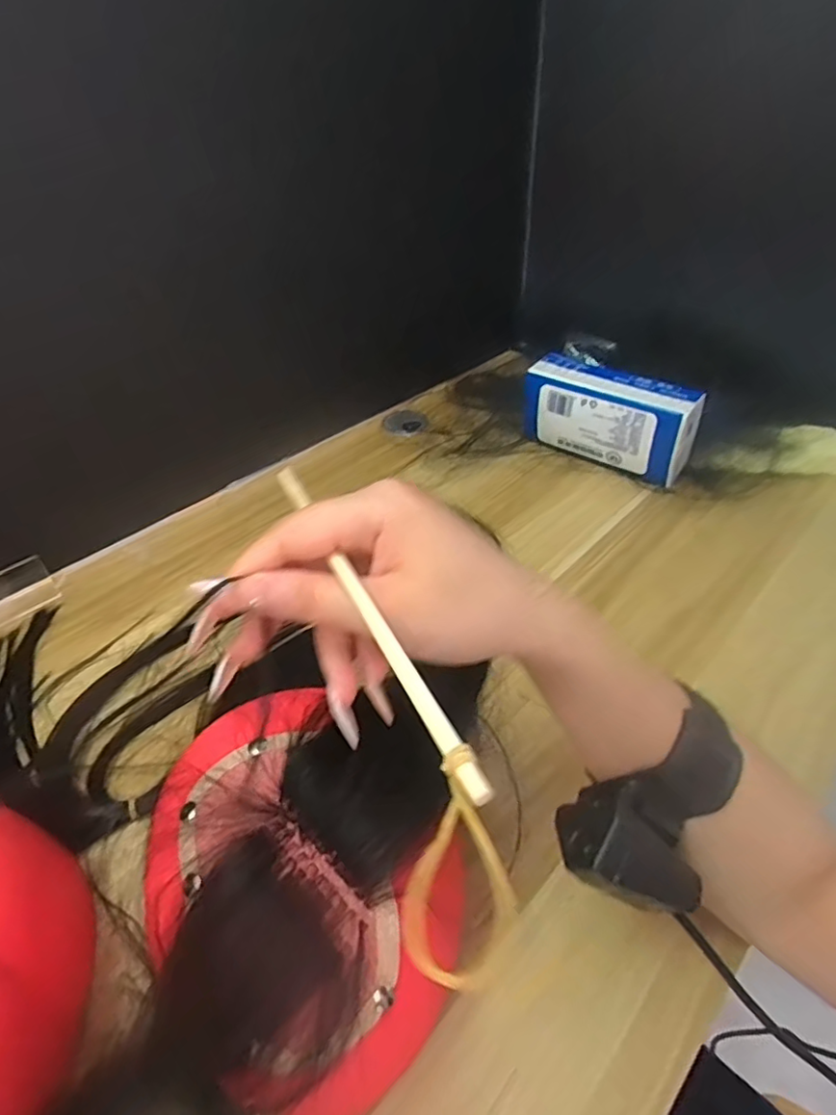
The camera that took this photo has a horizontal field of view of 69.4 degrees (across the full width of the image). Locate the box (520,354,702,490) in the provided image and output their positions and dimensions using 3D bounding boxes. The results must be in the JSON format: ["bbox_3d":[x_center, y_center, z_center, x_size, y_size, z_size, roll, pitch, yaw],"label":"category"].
[{"bbox_3d":[0.201,-0.153,0.649,0.182,0.084,0.062,23,48,26],"label":"box"}]

